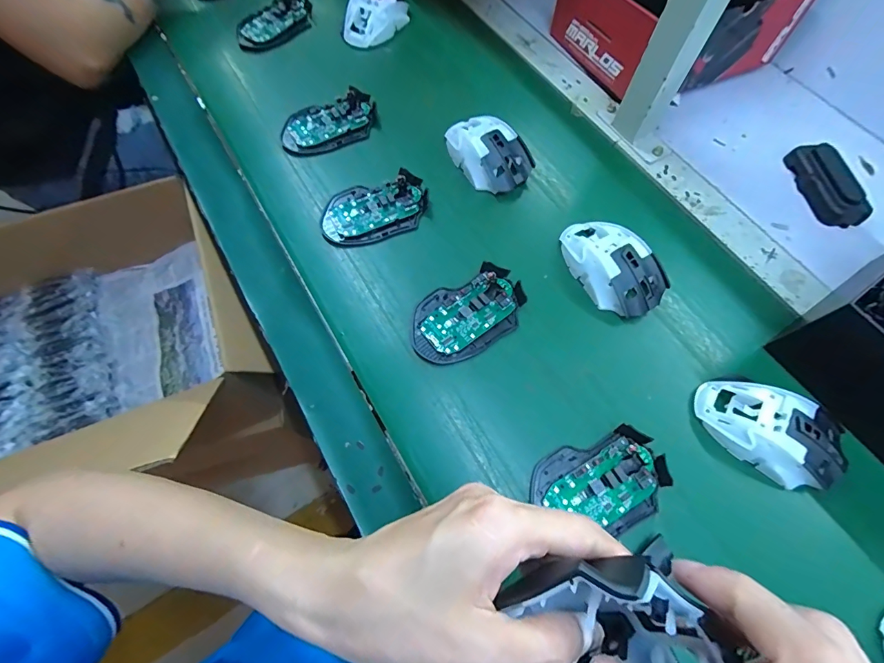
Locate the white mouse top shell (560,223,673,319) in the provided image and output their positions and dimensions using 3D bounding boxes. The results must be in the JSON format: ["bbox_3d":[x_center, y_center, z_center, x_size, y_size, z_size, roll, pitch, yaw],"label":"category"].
[{"bbox_3d":[0.168,-0.067,0.401,0.064,0.036,0.111,-29,70,-13],"label":"white mouse top shell"}]

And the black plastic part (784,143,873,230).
[{"bbox_3d":[0.436,-0.169,0.461,0.046,0.026,0.102,-4,67,-4],"label":"black plastic part"}]

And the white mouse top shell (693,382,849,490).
[{"bbox_3d":[0.277,0.084,0.337,0.117,0.036,0.066,28,69,10],"label":"white mouse top shell"}]

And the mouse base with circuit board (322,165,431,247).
[{"bbox_3d":[-0.071,-0.129,0.432,0.114,0.018,0.071,-16,68,-9],"label":"mouse base with circuit board"}]

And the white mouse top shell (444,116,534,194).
[{"bbox_3d":[0.051,-0.204,0.456,0.067,0.036,0.109,-34,72,-15],"label":"white mouse top shell"}]

